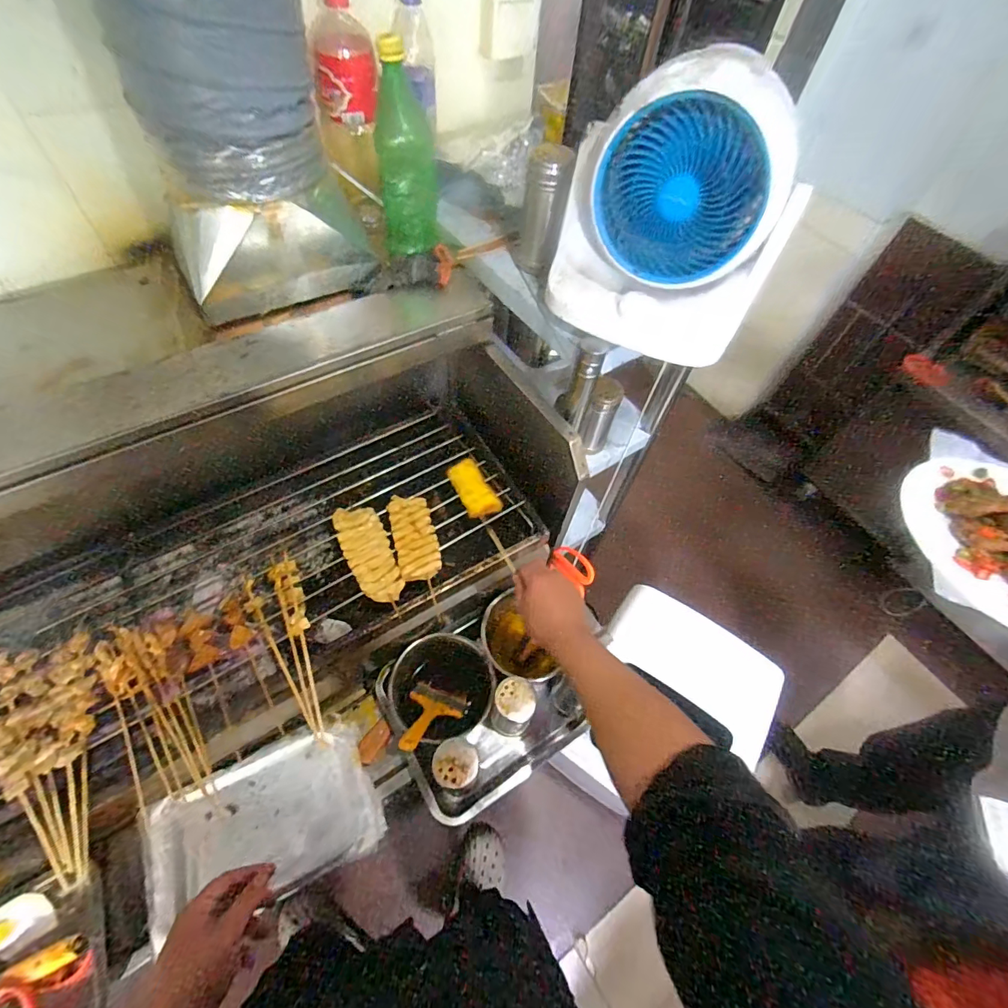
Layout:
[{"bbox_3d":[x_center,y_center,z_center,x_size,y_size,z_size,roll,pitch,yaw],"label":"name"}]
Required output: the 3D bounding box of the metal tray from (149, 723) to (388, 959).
[{"bbox_3d":[-0.338,0.457,0.682,0.312,0.030,0.186,-20,62,-16],"label":"metal tray"}]

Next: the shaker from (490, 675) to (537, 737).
[{"bbox_3d":[0.013,0.323,0.737,0.070,0.144,0.078,12,59,3],"label":"shaker"}]

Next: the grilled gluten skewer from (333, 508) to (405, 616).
[{"bbox_3d":[-0.202,0.076,0.705,0.067,0.024,0.186,-20,62,-15],"label":"grilled gluten skewer"}]

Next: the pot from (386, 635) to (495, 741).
[{"bbox_3d":[-0.105,0.303,0.785,0.161,0.133,0.146,-9,60,-10],"label":"pot"}]

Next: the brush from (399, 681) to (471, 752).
[{"bbox_3d":[-0.116,0.327,0.741,0.096,0.196,0.030,20,89,8],"label":"brush"}]

